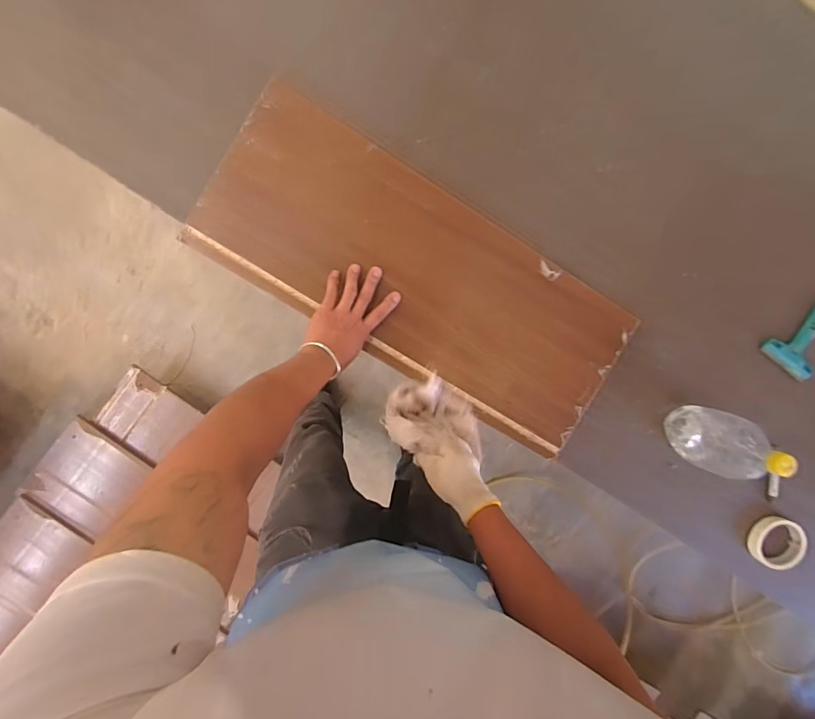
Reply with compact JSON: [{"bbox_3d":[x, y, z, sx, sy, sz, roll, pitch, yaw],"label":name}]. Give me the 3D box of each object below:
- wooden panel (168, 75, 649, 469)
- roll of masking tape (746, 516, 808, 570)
[{"bbox_3d":[0.021,-0.122,0.678,0.673,0.024,0.269,32,94,-5],"label":"wooden panel"},{"bbox_3d":[0.671,0.333,0.781,0.095,0.025,0.089,0,96,-3],"label":"roll of masking tape"}]

